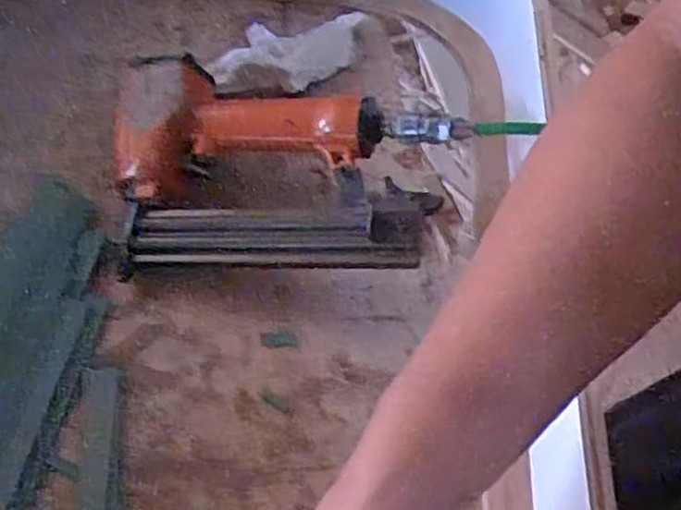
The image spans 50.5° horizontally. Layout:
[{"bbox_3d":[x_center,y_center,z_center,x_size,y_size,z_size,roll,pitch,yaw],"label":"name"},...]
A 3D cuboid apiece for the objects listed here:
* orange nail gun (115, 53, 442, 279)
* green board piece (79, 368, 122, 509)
[{"bbox_3d":[-0.052,-0.058,0.519,0.230,0.072,0.160,6,57,0],"label":"orange nail gun"},{"bbox_3d":[-0.146,0.126,0.439,0.024,0.010,0.119,-6,57,-7],"label":"green board piece"}]

